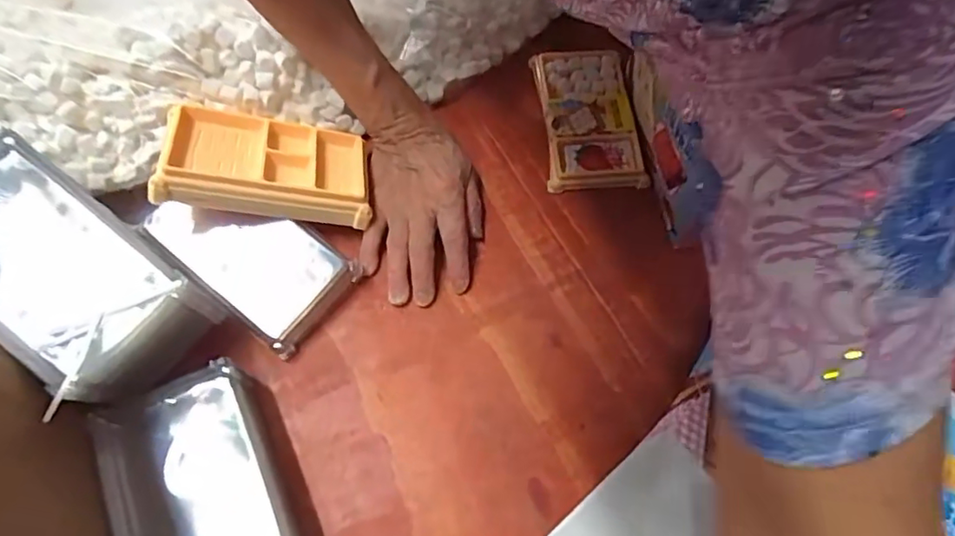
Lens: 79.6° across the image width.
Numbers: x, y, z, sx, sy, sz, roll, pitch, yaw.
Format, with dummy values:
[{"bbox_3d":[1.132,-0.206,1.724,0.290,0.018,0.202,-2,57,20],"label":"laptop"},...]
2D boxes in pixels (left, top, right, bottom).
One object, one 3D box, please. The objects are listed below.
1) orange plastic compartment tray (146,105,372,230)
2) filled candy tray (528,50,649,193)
[{"bbox_3d":[-0.149,-0.073,0.408,0.132,0.024,0.085,7,53,-23],"label":"orange plastic compartment tray"},{"bbox_3d":[0.090,-0.125,0.478,0.074,0.021,0.132,-3,66,-5],"label":"filled candy tray"}]

